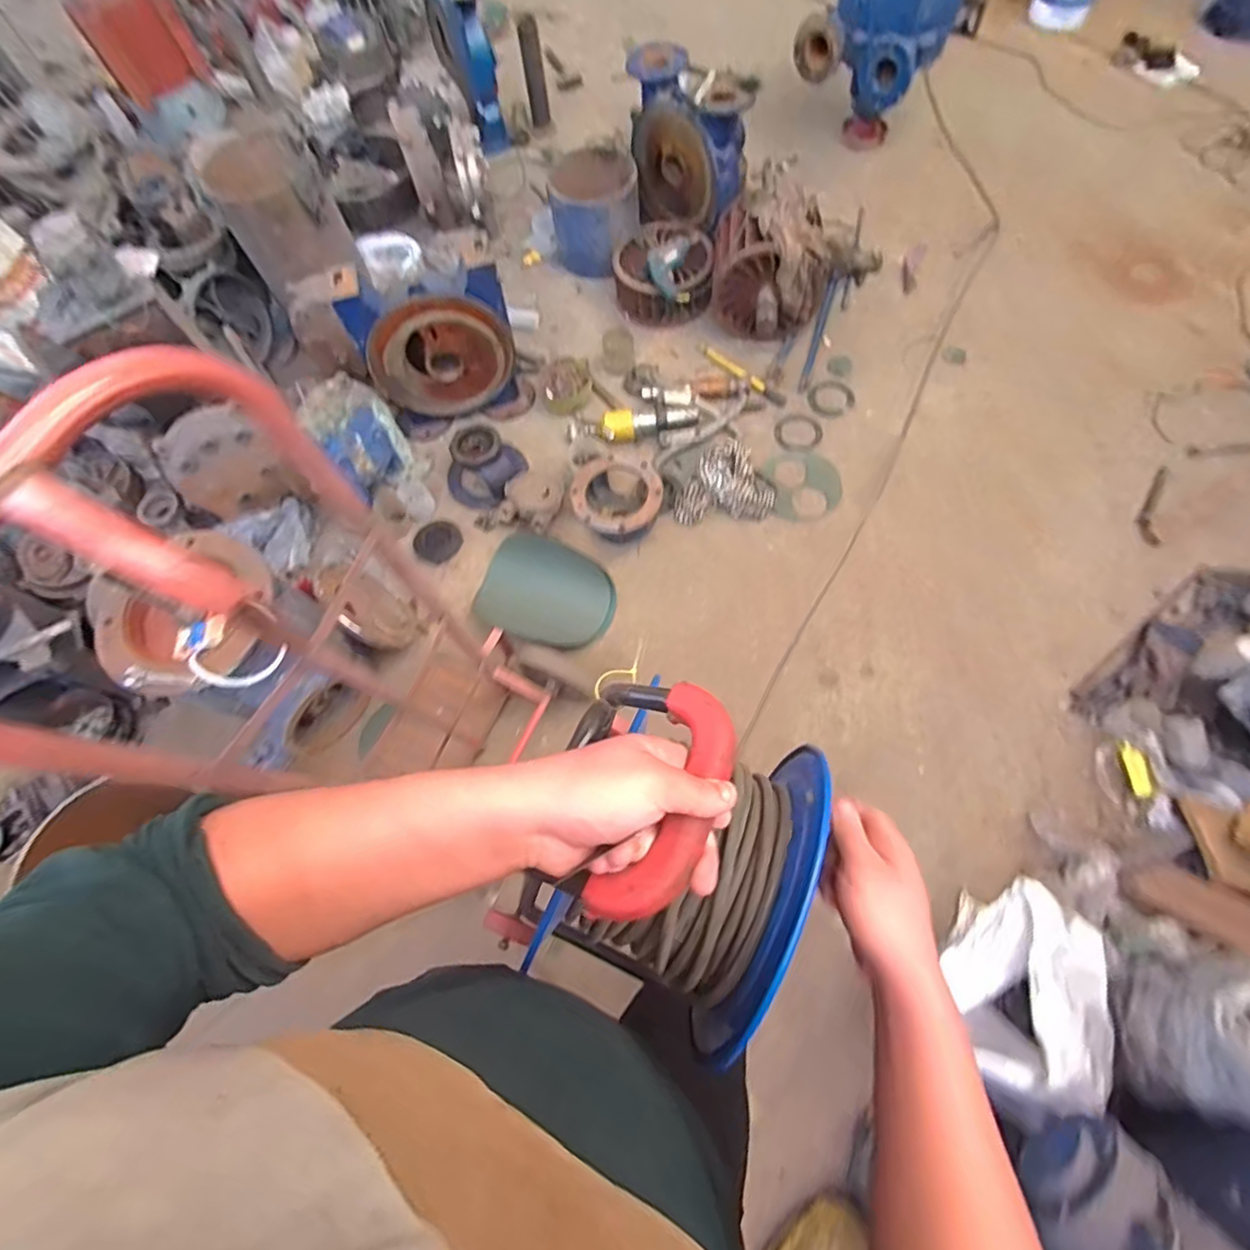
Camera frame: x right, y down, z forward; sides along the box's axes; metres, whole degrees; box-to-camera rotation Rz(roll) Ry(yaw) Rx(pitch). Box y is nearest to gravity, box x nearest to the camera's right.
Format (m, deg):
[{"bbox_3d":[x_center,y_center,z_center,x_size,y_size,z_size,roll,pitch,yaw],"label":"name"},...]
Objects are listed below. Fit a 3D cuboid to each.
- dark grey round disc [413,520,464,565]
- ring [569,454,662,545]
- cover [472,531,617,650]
[{"bbox_3d":[-0.543,-0.243,1.768,0.126,0.010,0.130,-1,75,4],"label":"dark grey round disc"},{"bbox_3d":[-0.020,-0.341,1.700,0.240,0.127,0.260,-2,67,4],"label":"ring"},{"bbox_3d":[-0.212,-0.088,1.705,0.379,0.055,0.283,19,70,12],"label":"cover"}]

